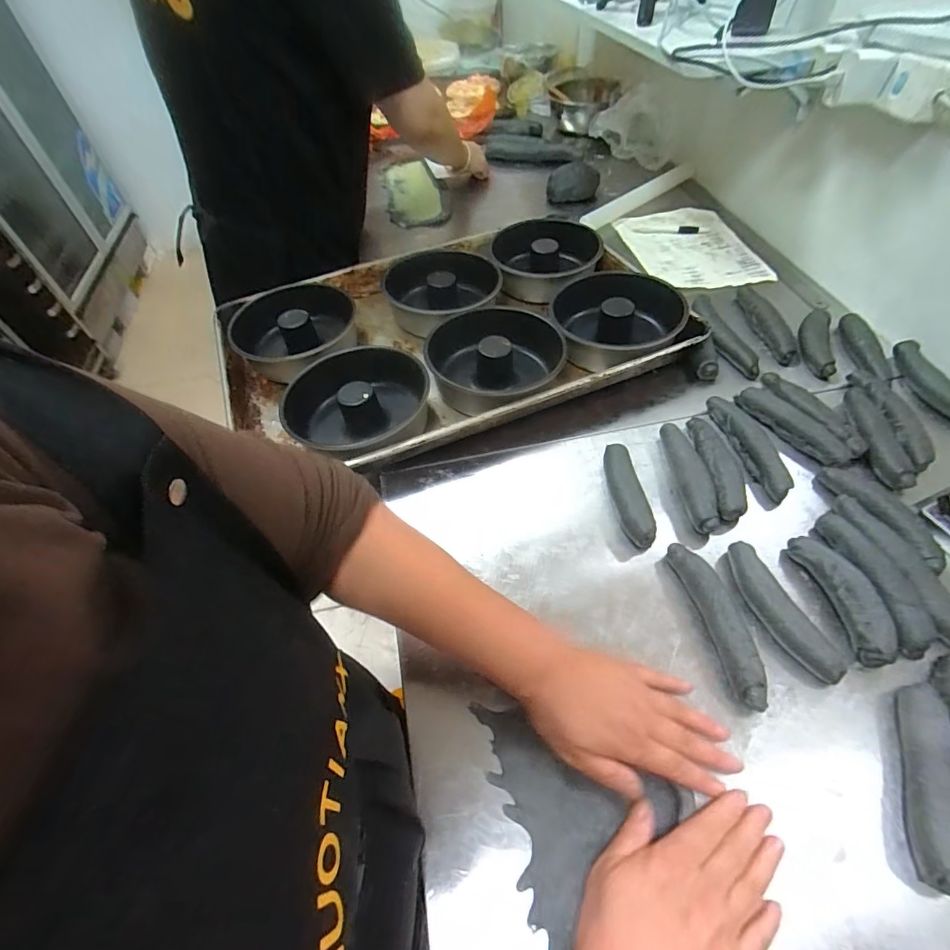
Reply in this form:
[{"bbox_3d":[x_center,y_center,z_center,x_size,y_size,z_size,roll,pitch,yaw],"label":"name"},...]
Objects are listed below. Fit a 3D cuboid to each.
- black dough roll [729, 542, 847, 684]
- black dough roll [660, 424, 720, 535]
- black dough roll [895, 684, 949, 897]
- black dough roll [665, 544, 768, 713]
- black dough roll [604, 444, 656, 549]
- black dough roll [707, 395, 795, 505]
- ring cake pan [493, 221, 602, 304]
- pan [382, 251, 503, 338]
[{"bbox_3d":[0.267,0.118,0.417,0.030,0.032,0.126,-19,54,-10],"label":"black dough roll"},{"bbox_3d":[0.228,0.000,0.511,0.030,0.026,0.138,-3,53,1],"label":"black dough roll"},{"bbox_3d":[0.325,0.218,0.340,0.026,0.026,0.127,16,56,15],"label":"black dough roll"},{"bbox_3d":[0.215,0.125,0.416,0.031,0.030,0.144,-10,53,-4],"label":"black dough roll"},{"bbox_3d":[0.160,0.021,0.498,0.033,0.032,0.113,-8,53,-3],"label":"black dough roll"},{"bbox_3d":[0.307,-0.035,0.531,0.034,0.023,0.142,-12,53,-6],"label":"black dough roll"},{"bbox_3d":[0.110,-0.340,0.747,0.166,0.052,0.175,0,53,3],"label":"ring cake pan"},{"bbox_3d":[-0.048,-0.273,0.712,0.172,0.060,0.180,-6,53,-1],"label":"pan"}]

